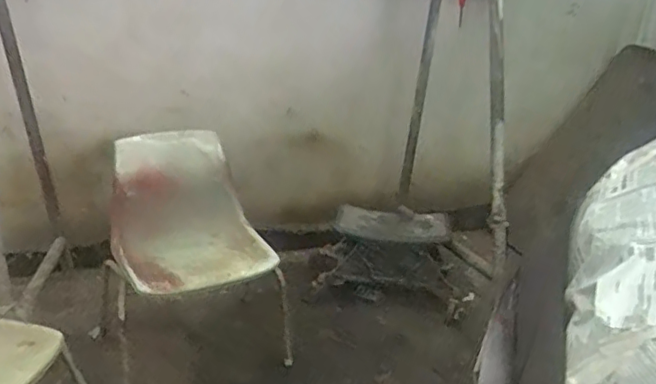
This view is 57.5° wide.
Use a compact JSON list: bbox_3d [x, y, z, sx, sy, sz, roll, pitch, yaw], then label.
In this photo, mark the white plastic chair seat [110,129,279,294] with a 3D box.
[{"bbox_3d":[-0.450,0.030,1.900,0.447,0.377,0.535,-7,25,-23],"label":"white plastic chair seat"}]

